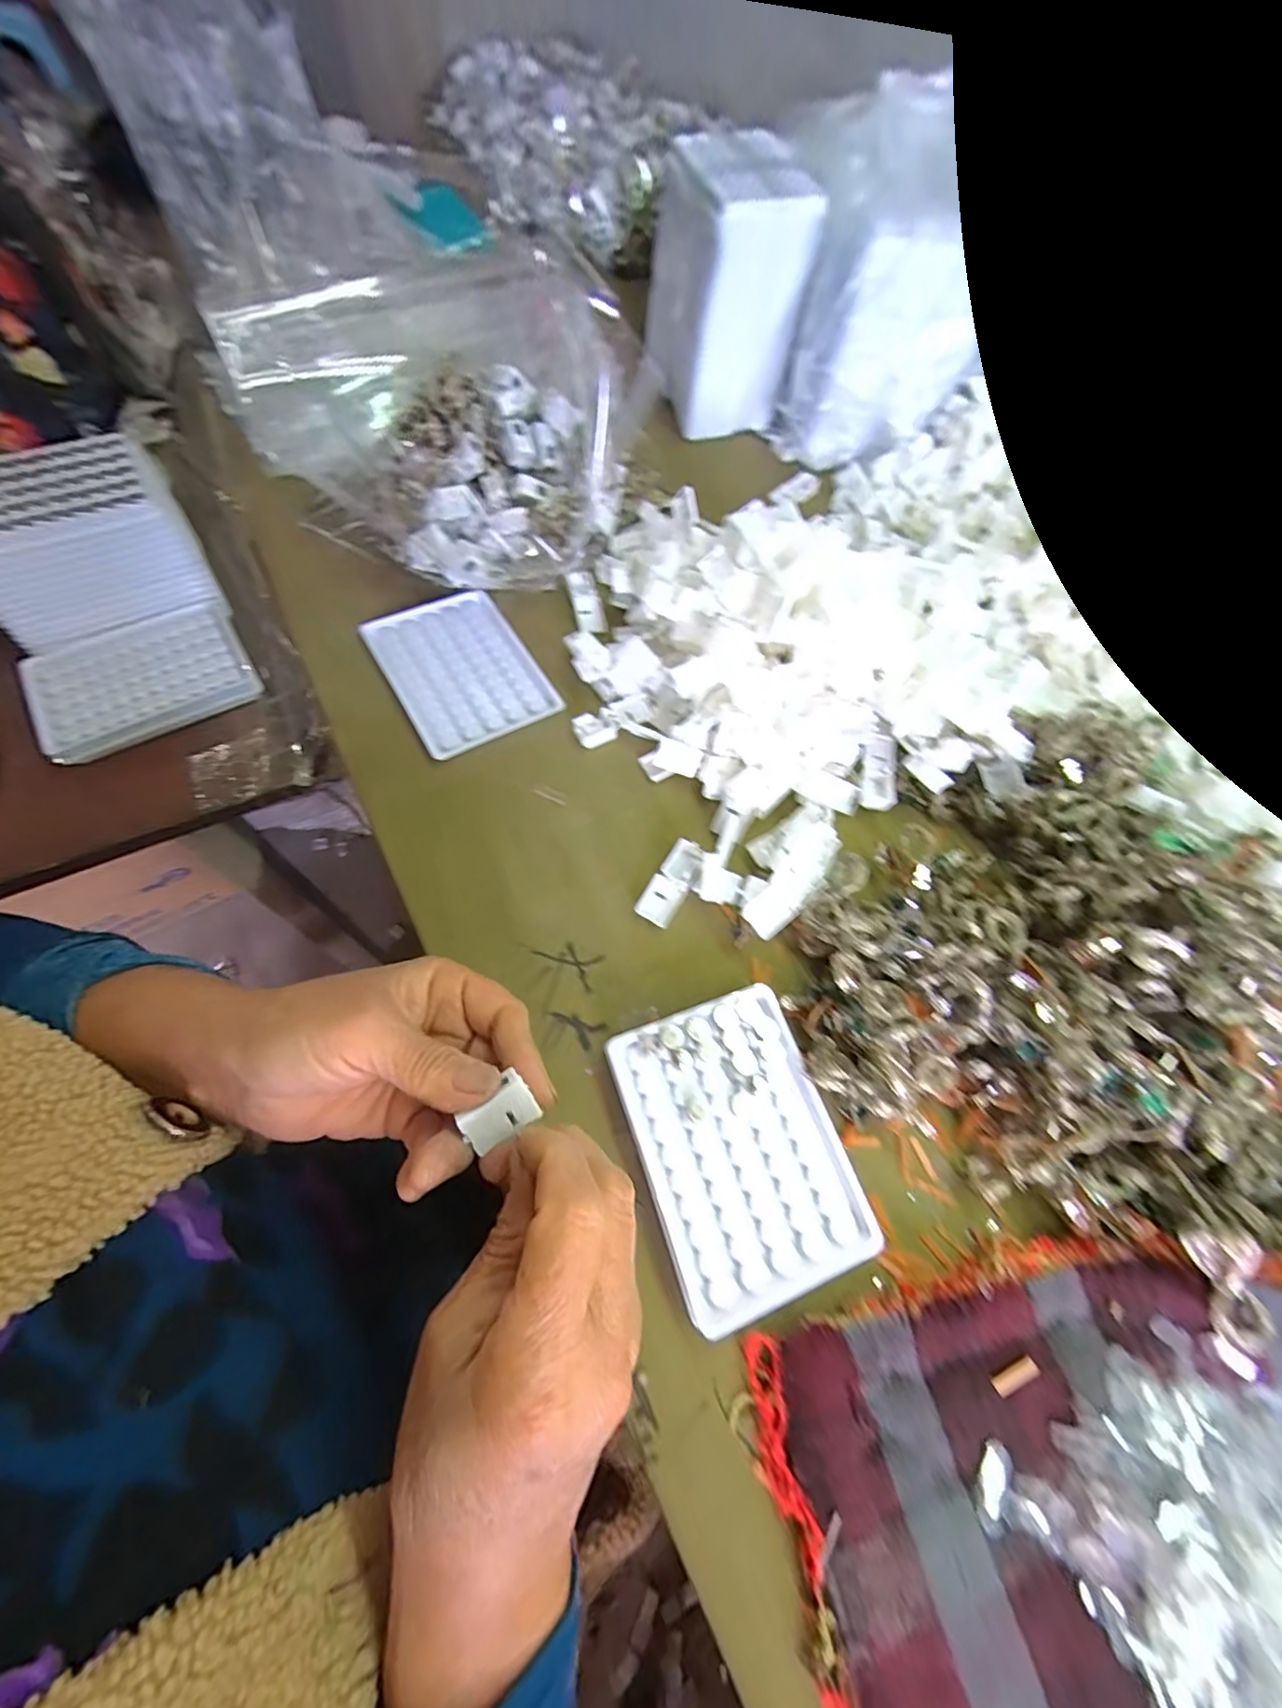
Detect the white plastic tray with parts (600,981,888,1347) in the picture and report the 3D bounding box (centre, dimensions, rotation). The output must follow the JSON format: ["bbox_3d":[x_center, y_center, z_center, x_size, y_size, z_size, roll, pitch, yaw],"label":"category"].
[{"bbox_3d":[0.048,0.142,0.277,0.095,0.014,0.130,-18,67,-10],"label":"white plastic tray with parts"}]

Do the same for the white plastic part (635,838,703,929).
[{"bbox_3d":[0.019,0.018,0.337,0.022,0.009,0.054,31,68,11],"label":"white plastic part"}]

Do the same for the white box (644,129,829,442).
[{"bbox_3d":[0.077,-0.507,0.513,0.100,0.160,0.127,-15,66,-11],"label":"white box"}]

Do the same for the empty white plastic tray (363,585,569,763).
[{"bbox_3d":[-0.125,-0.128,0.389,0.093,0.014,0.121,-29,70,-15],"label":"empty white plastic tray"}]

